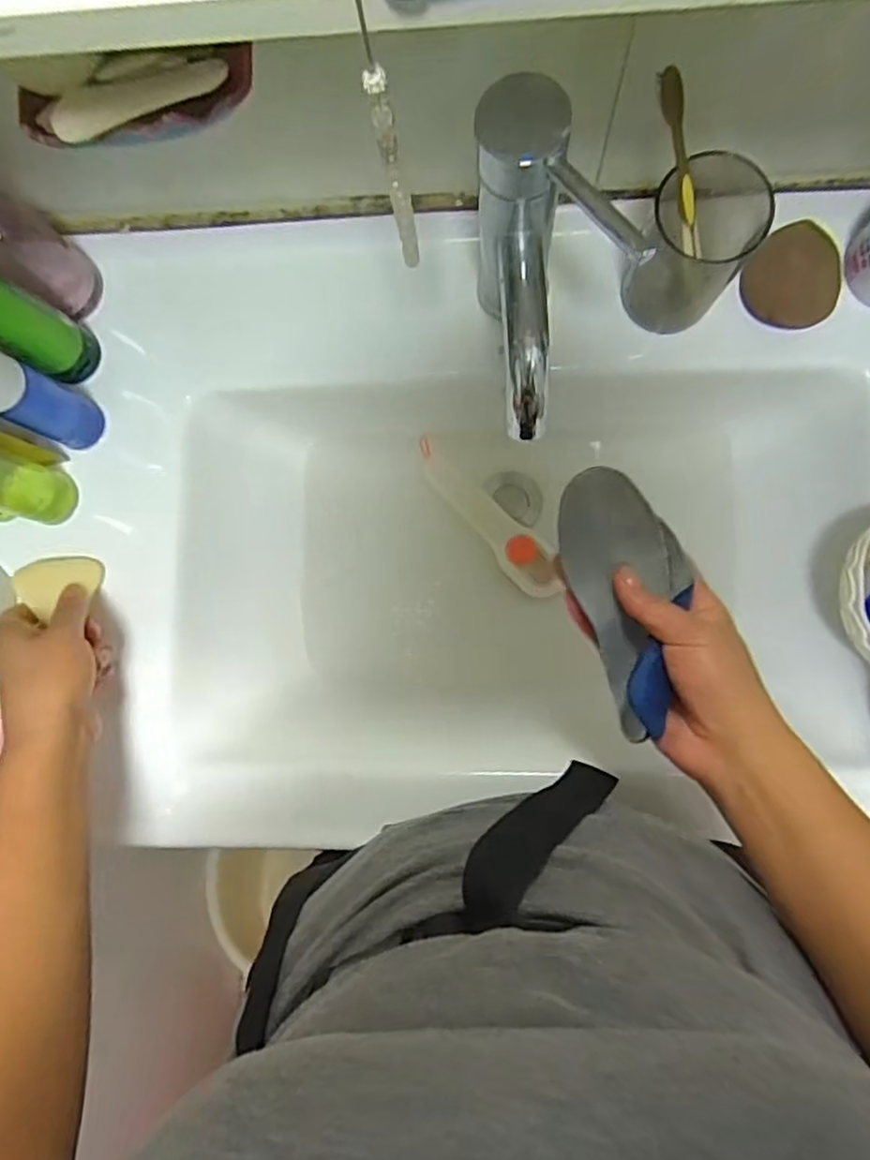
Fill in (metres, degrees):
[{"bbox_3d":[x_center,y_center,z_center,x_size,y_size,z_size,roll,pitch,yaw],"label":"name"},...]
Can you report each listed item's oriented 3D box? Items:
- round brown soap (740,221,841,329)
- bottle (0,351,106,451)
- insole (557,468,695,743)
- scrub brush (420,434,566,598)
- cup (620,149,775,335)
[{"bbox_3d":[0.263,-0.220,0.493,0.068,0.023,0.068,0,86,5],"label":"round brown soap"},{"bbox_3d":[-0.289,-0.131,0.475,0.038,0.139,0.041,0,86,5],"label":"bottle"},{"bbox_3d":[0.118,0.011,0.405,0.070,0.035,0.155,-8,78,4],"label":"insole"},{"bbox_3d":[0.047,-0.058,0.611,0.041,0.031,0.178,-39,84,1],"label":"scrub brush"},{"bbox_3d":[0.171,-0.223,0.459,0.072,0.110,0.064,36,89,6],"label":"cup"}]

